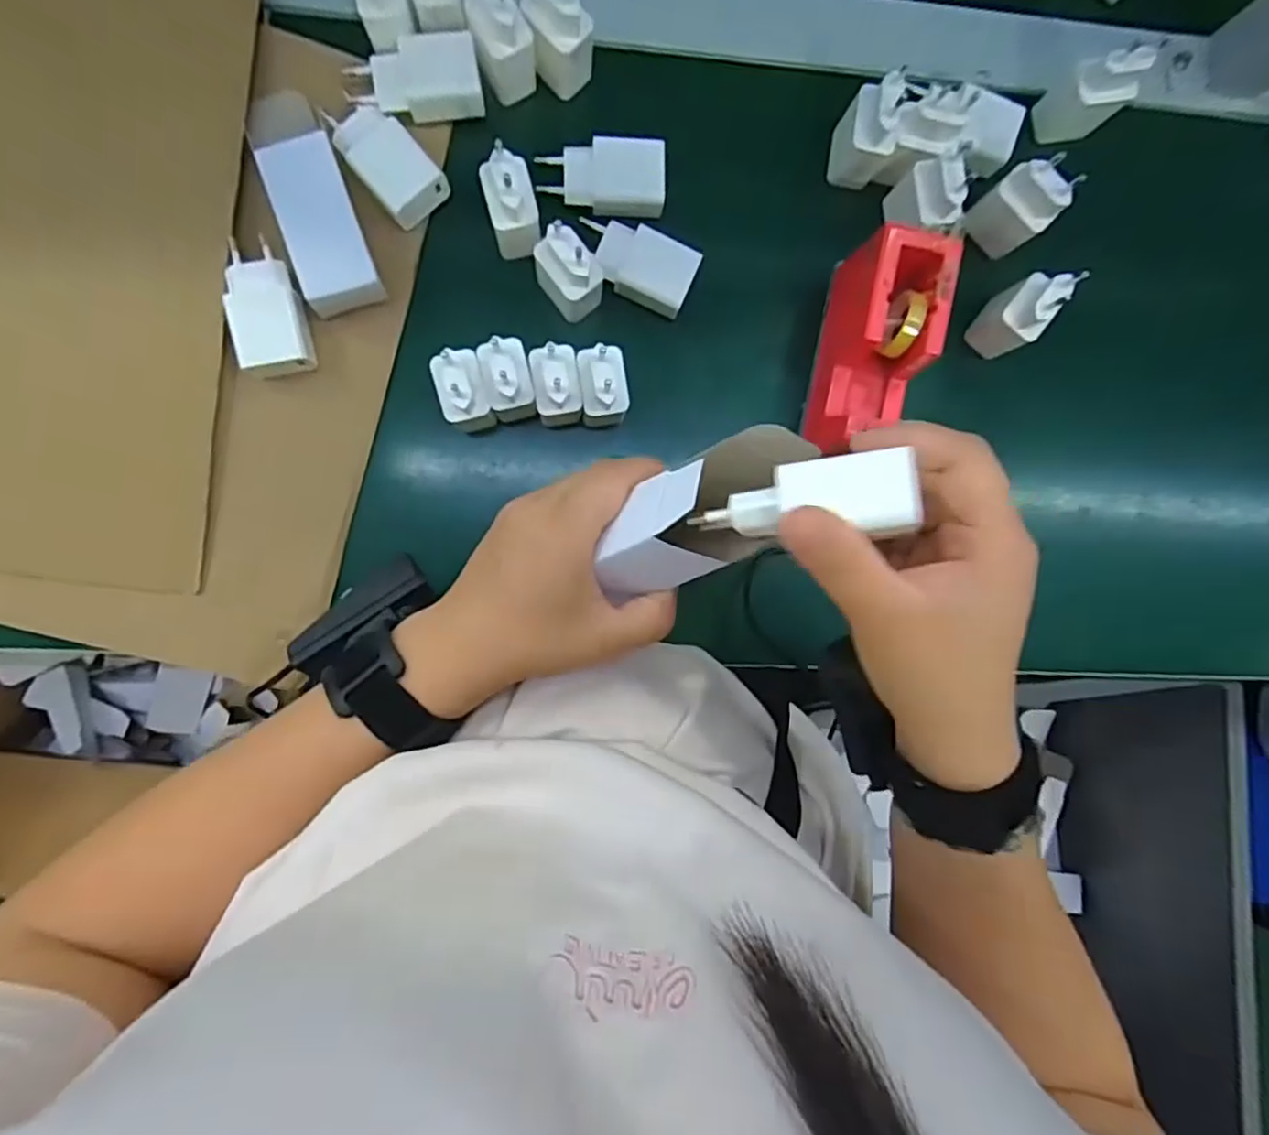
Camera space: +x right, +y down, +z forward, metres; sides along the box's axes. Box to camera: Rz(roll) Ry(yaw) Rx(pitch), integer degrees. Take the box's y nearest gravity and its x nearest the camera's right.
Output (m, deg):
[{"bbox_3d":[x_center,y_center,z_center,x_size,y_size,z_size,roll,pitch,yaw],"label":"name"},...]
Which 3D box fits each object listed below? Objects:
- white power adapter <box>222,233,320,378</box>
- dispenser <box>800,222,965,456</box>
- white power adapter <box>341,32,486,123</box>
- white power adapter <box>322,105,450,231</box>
[{"bbox_3d":[-0.222,-0.157,0.408,0.039,0.021,0.077,-13,95,-6],"label":"white power adapter"},{"bbox_3d":[0.151,-0.138,0.424,0.051,0.086,0.121,9,92,-7],"label":"dispenser"},{"bbox_3d":[-0.134,-0.295,0.417,0.078,0.025,0.041,-11,94,-6],"label":"white power adapter"},{"bbox_3d":[-0.152,-0.248,0.415,0.040,0.025,0.069,-44,97,-2],"label":"white power adapter"}]

